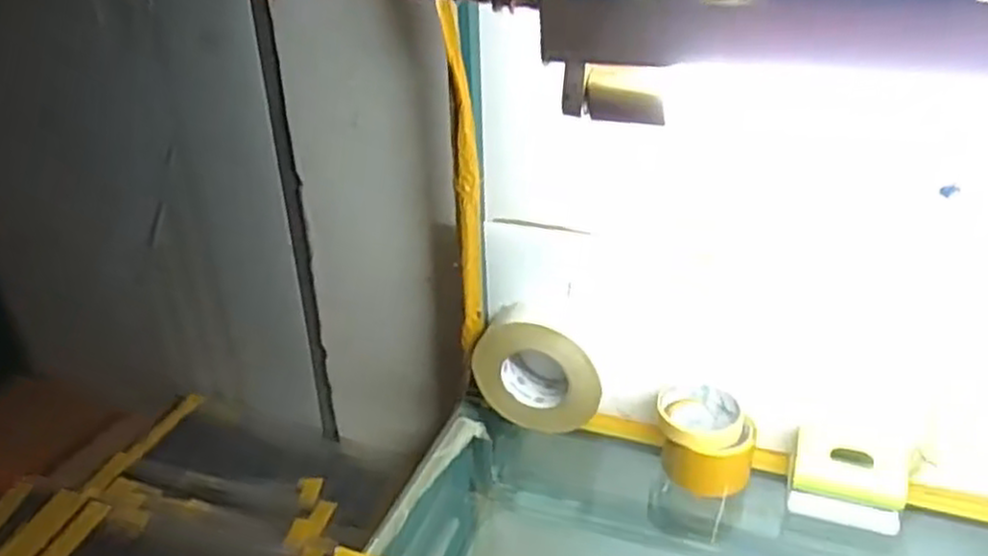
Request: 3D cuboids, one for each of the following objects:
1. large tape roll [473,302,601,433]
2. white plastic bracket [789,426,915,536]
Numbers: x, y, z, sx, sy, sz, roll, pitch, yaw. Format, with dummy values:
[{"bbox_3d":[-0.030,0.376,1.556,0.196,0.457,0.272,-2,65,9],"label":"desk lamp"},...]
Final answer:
[{"bbox_3d":[0.050,0.102,0.839,0.142,0.125,0.068,4,29,11],"label":"large tape roll"},{"bbox_3d":[0.351,0.193,0.742,0.108,0.083,0.062,8,30,17],"label":"white plastic bracket"}]

